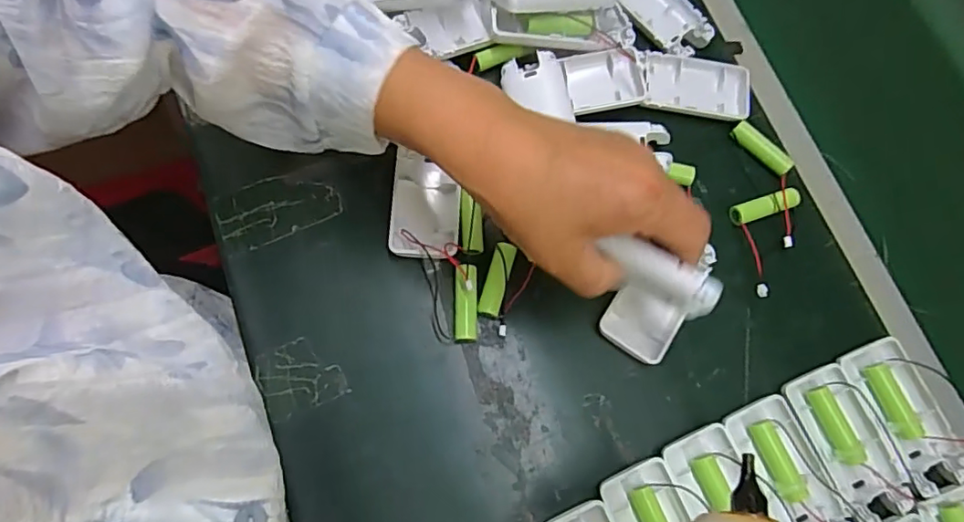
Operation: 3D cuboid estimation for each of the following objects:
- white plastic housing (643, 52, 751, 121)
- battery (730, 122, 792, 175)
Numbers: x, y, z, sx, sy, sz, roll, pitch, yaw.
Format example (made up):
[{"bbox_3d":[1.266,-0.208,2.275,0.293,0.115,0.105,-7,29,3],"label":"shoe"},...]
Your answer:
[{"bbox_3d":[0.164,-0.132,0.430,0.081,0.014,0.049,9,71,0],"label":"white plastic housing"},{"bbox_3d":[0.209,-0.084,0.418,0.010,0.013,0.050,-41,78,-14],"label":"battery"}]

